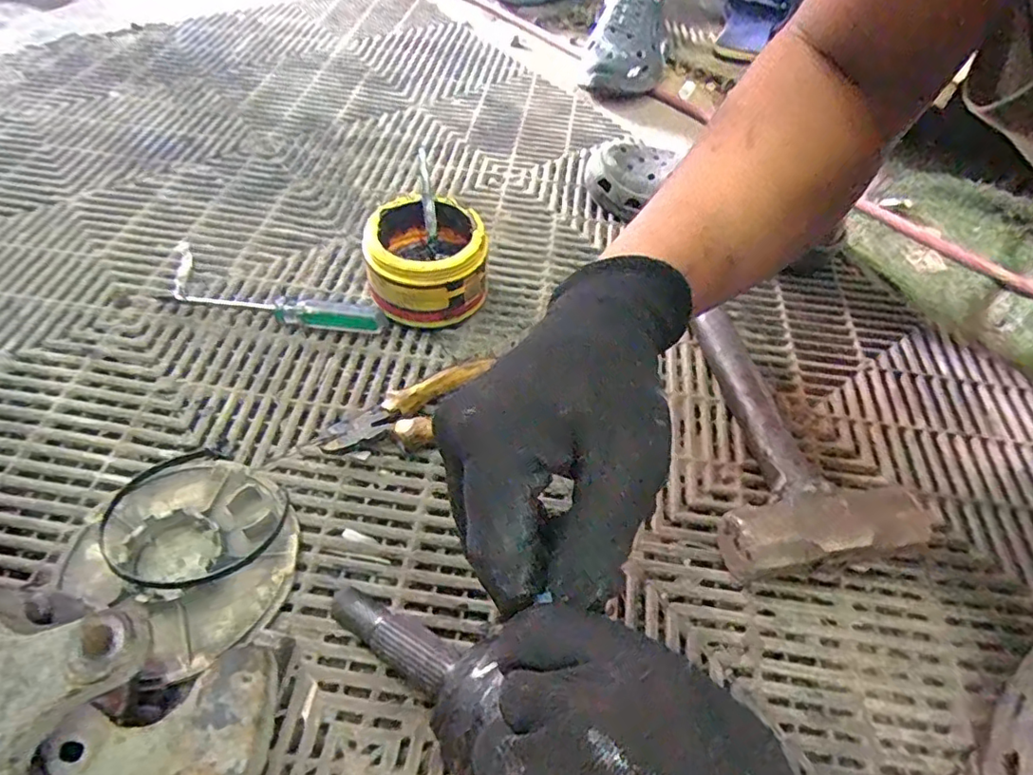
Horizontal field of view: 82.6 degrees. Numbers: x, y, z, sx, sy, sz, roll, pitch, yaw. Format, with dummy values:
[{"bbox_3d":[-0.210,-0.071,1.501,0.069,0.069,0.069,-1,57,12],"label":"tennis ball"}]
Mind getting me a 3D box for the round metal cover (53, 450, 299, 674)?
[{"bbox_3d":[-0.205,0.102,0.374,0.131,0.032,0.118,32,55,20],"label":"round metal cover"}]

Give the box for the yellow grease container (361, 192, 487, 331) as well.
[{"bbox_3d":[-0.081,-0.112,0.516,0.097,0.070,0.111,-6,52,-9],"label":"yellow grease container"}]

